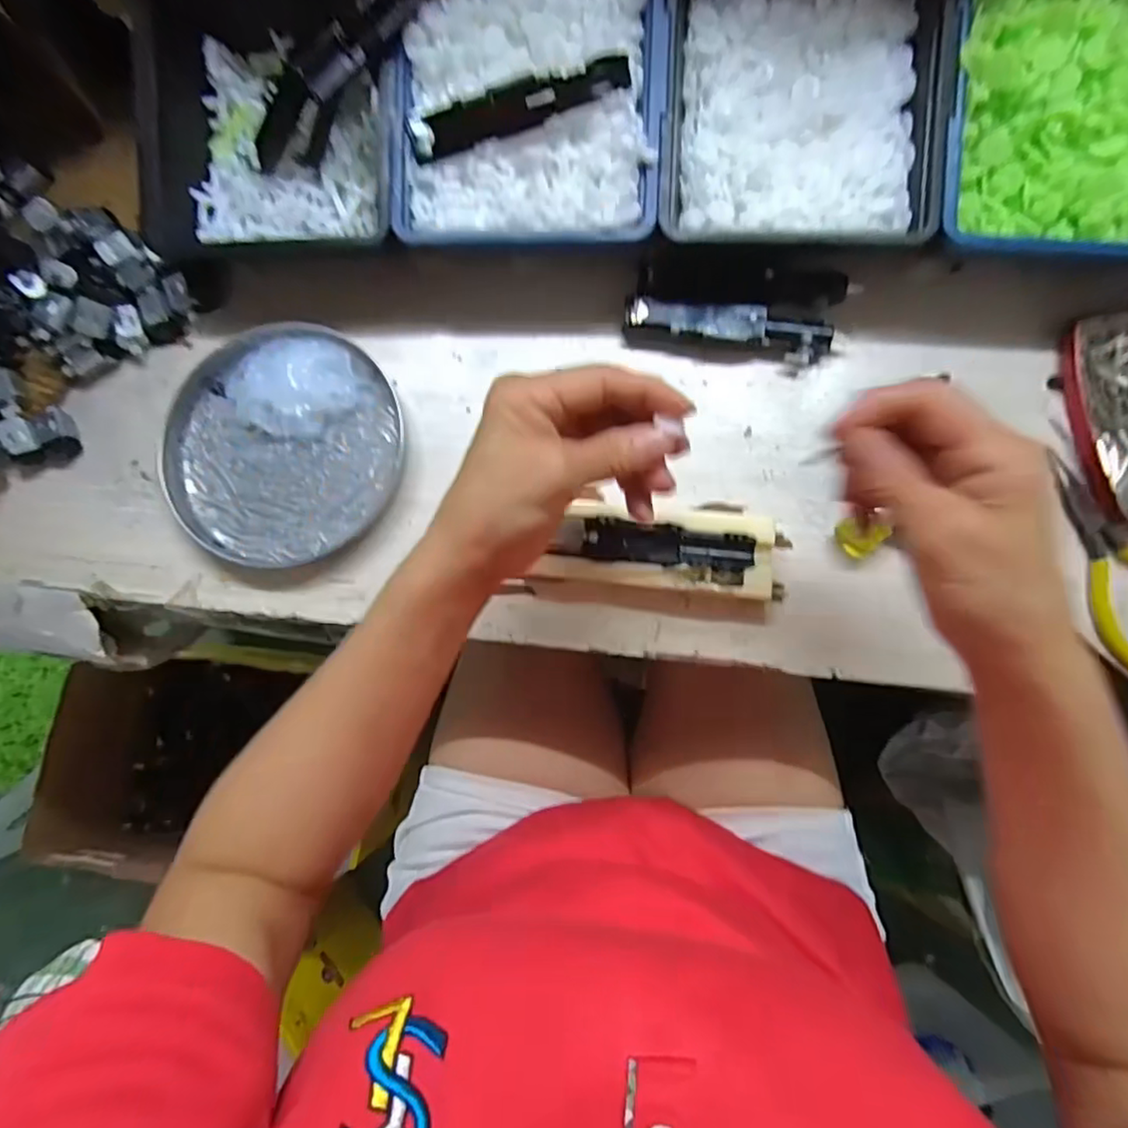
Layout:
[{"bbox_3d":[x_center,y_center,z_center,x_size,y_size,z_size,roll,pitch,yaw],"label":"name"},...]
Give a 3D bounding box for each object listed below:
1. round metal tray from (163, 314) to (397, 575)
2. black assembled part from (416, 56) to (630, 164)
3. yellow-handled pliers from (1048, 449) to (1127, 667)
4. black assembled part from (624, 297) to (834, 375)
[{"bbox_3d":[-0.171,-0.073,0.375,0.140,0.018,0.141,-20,82,1],"label":"round metal tray"},{"bbox_3d":[-0.022,-0.241,0.327,0.113,0.019,0.014,-15,82,1],"label":"black assembled part"},{"bbox_3d":[0.301,0.001,0.338,0.048,0.008,0.115,-28,82,0],"label":"yellow-handled pliers"},{"bbox_3d":[0.096,-0.138,0.367,0.118,0.020,0.024,11,84,5],"label":"black assembled part"}]

